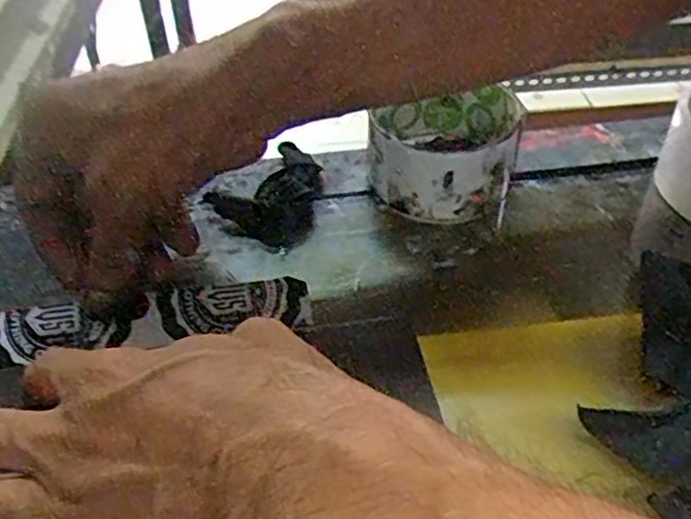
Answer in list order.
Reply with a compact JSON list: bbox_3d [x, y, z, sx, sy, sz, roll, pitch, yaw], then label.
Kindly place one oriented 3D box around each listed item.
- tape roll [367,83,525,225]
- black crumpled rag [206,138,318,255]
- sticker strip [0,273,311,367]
[{"bbox_3d":[0.054,-0.064,0.387,0.076,0.046,0.083,6,43,6],"label":"tape roll"},{"bbox_3d":[-0.035,-0.034,0.377,0.066,0.016,0.055,-31,51,-28],"label":"black crumpled rag"},{"bbox_3d":[-0.095,0.026,0.313,0.156,0.006,0.028,-7,67,-8],"label":"sticker strip"}]

